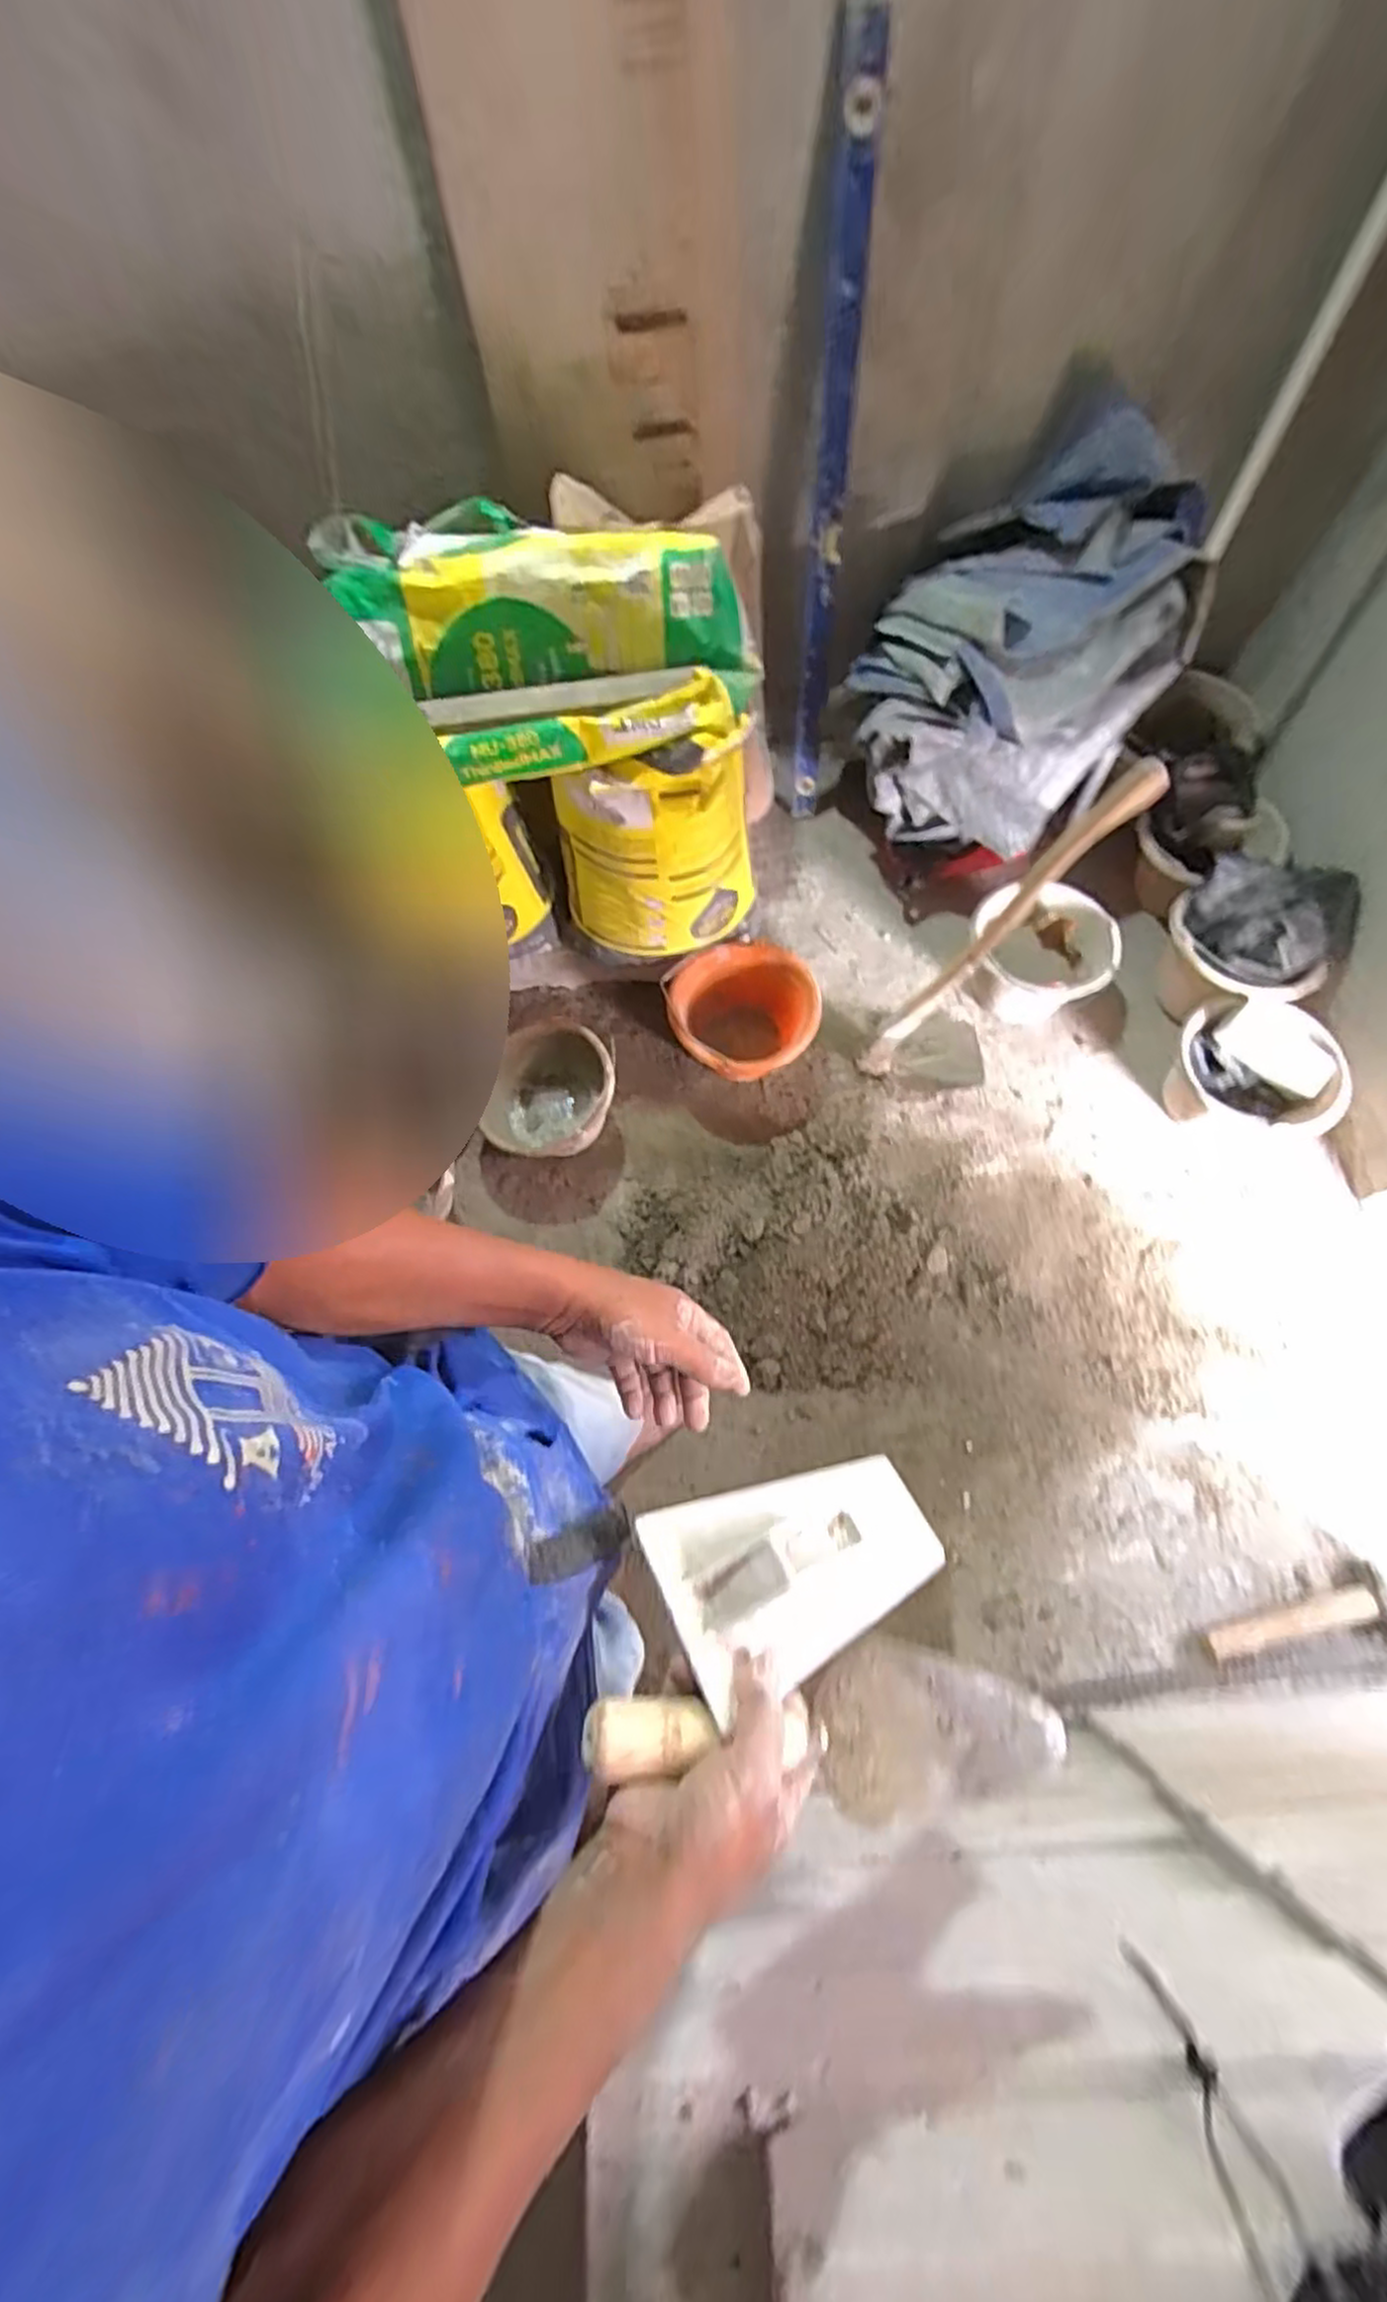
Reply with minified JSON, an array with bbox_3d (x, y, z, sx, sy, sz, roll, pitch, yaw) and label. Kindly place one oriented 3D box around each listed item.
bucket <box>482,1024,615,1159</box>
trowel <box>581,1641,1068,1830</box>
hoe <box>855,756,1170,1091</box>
[{"bbox_3d":[-0.258,-0.083,1.354,0.255,0.173,0.225,-6,70,0],"label":"bucket"},{"bbox_3d":[0.086,0.343,0.442,0.308,0.046,0.085,18,69,-24],"label":"trowel"},{"bbox_3d":[0.501,-0.314,1.172,0.222,0.675,0.162,6,65,-13],"label":"hoe"}]

